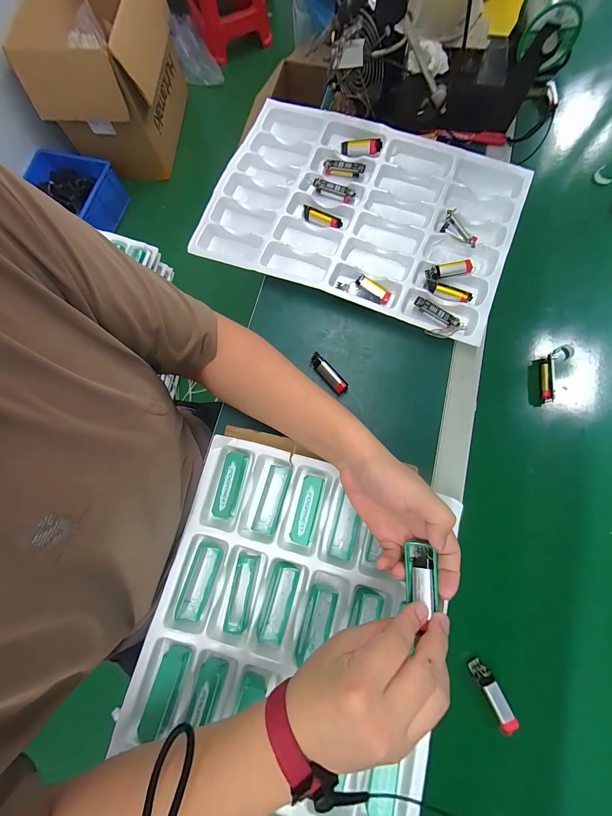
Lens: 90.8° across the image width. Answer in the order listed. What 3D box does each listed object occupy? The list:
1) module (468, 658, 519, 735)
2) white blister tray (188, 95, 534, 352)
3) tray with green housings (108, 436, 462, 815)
[{"bbox_3d":[0.207,0.318,0.332,0.019,0.012,0.068,-26,77,-4],"label":"module"},{"bbox_3d":[0.084,-0.308,0.473,0.455,0.033,0.322,22,78,7],"label":"white blister tray"},{"bbox_3d":[-0.021,0.284,0.333,0.306,0.032,0.452,13,77,5],"label":"tray with green housings"}]

